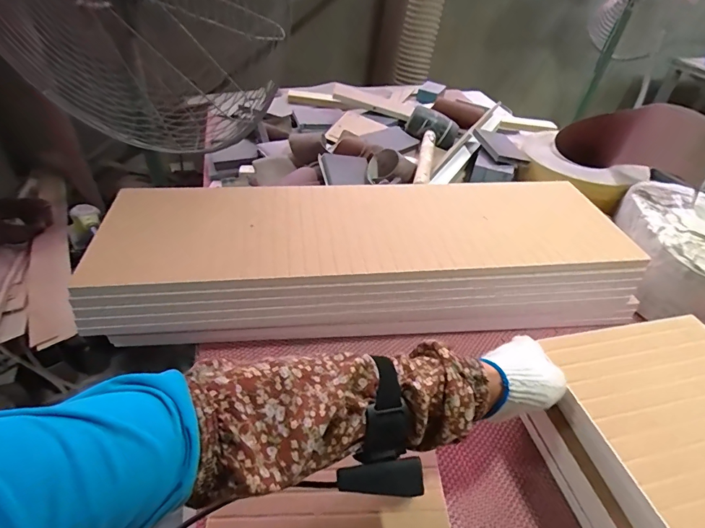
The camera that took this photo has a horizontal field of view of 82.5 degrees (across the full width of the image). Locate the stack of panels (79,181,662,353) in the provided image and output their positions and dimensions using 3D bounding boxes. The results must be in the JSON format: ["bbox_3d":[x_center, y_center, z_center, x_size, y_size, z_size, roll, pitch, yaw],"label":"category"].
[{"bbox_3d":[0.026,-0.023,0.627,0.798,0.137,0.229,-2,41,-8],"label":"stack of panels"}]

